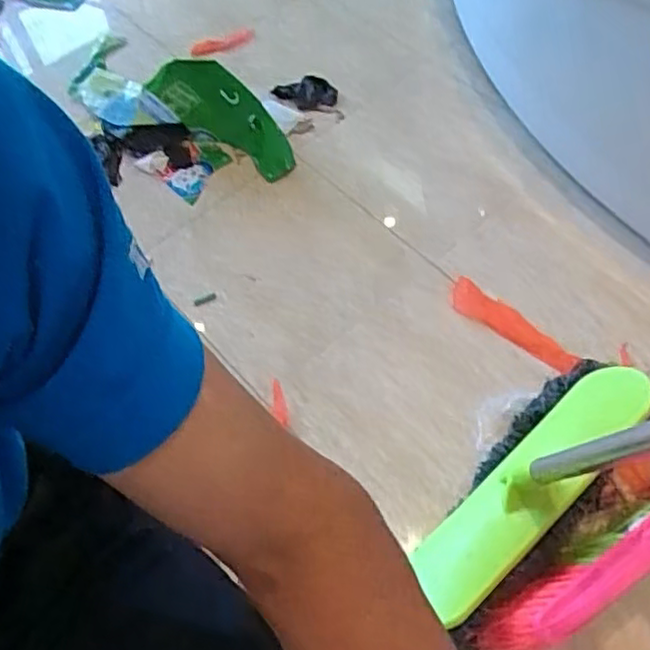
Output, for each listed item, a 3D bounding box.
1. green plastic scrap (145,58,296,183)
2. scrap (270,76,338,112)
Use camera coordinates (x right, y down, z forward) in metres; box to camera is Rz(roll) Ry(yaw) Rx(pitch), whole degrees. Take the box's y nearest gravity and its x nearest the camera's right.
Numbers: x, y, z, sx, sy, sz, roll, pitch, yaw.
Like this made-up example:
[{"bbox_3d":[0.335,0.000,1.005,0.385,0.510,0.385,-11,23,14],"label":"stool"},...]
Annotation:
[{"bbox_3d":[-0.134,-0.284,0.961,0.095,0.214,0.032,-39,25,25],"label":"green plastic scrap"},{"bbox_3d":[-0.031,-0.346,1.037,0.094,0.028,0.046,10,61,10],"label":"scrap"}]

